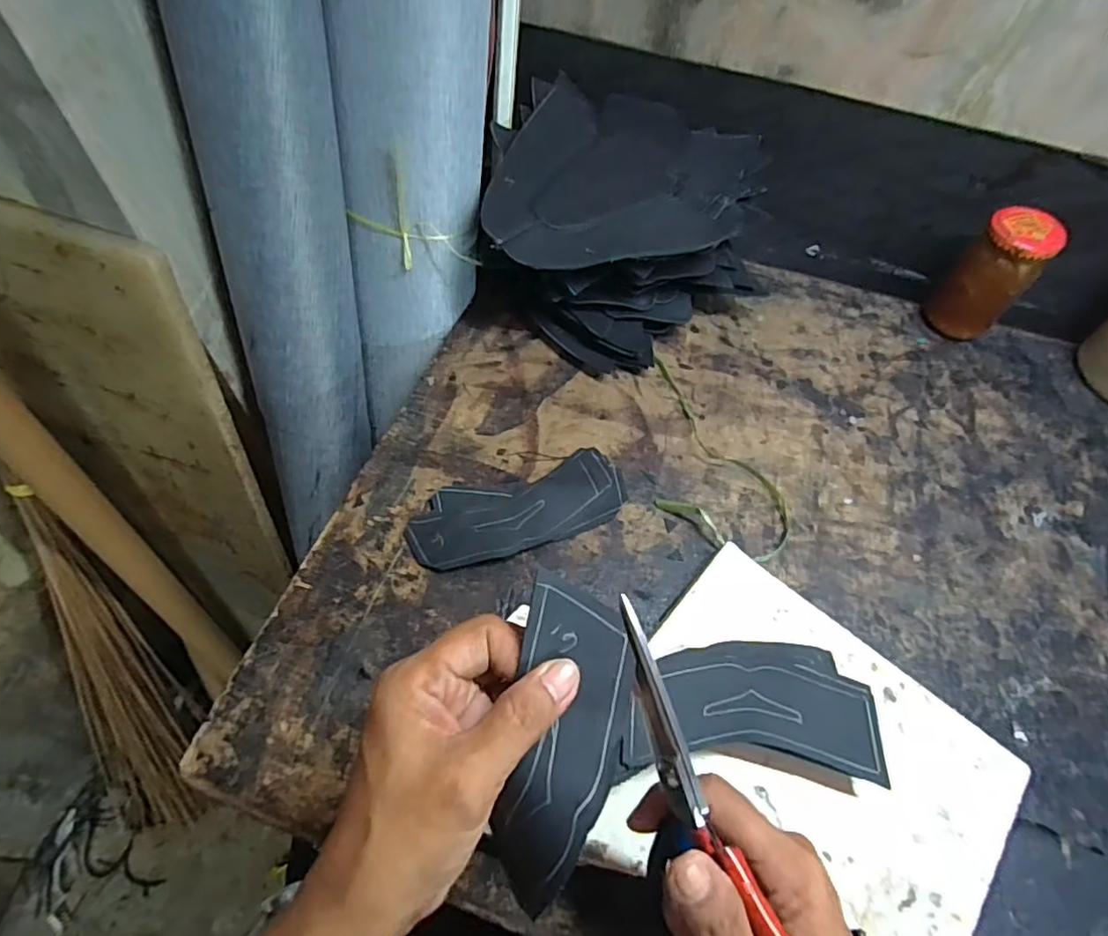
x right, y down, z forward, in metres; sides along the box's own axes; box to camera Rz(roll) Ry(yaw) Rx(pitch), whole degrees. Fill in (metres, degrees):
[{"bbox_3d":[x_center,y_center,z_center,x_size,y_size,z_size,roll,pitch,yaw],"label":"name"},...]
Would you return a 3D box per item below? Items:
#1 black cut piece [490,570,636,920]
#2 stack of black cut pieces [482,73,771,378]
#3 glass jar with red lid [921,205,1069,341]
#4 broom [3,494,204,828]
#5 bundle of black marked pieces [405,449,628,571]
[{"bbox_3d":[0.006,0.106,0.230,0.046,0.012,0.116,11,77,-7],"label":"black cut piece"},{"bbox_3d":[0.066,-0.224,0.555,0.241,0.125,0.246,13,58,5],"label":"stack of black cut pieces"},{"bbox_3d":[0.408,-0.178,0.553,0.063,0.116,0.065,2,57,-2],"label":"glass jar with red lid"},{"bbox_3d":[-0.631,0.295,0.843,0.139,0.629,0.064,5,30,0],"label":"broom"},{"bbox_3d":[-0.026,0.031,0.453,0.168,0.012,0.065,-16,60,-13],"label":"bundle of black marked pieces"}]

